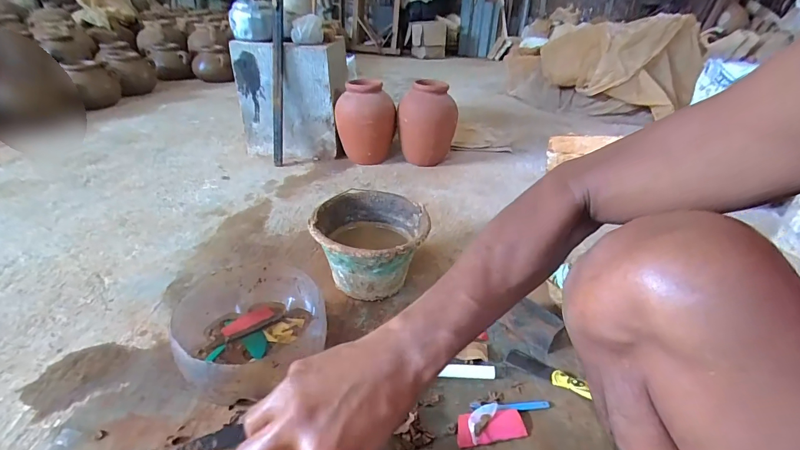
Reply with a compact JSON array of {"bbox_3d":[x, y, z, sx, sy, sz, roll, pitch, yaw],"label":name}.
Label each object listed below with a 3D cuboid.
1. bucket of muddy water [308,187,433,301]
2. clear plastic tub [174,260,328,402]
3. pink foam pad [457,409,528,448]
[{"bbox_3d":[-0.069,0.056,0.889,0.234,0.178,0.246,2,30,-1],"label":"bucket of muddy water"},{"bbox_3d":[-0.252,0.193,0.691,0.233,0.129,0.257,-15,35,-28],"label":"clear plastic tub"},{"bbox_3d":[0.143,0.315,0.615,0.110,0.015,0.045,-2,31,-8],"label":"pink foam pad"}]

